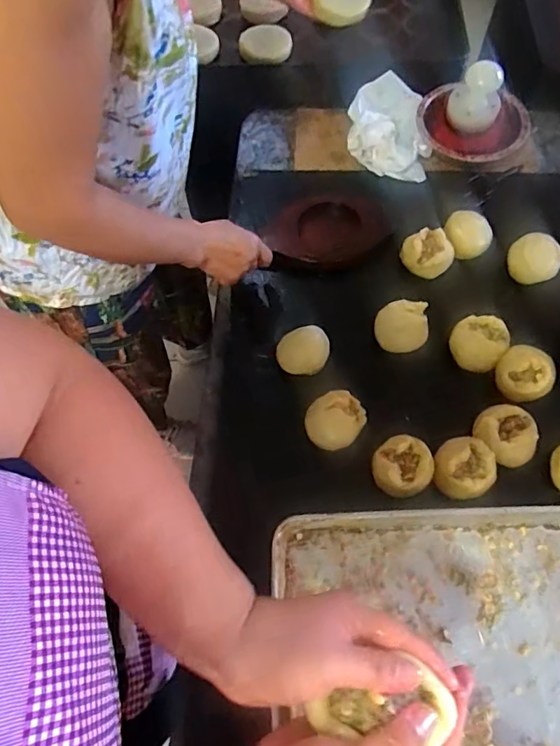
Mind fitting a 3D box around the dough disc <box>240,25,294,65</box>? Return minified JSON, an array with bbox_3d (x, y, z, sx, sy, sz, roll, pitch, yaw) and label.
[{"bbox_3d":[-0.027,-0.608,0.951,0.095,0.015,0.070,-2,101,4],"label":"dough disc"}]

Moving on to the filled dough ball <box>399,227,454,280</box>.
[{"bbox_3d":[0.222,-0.179,0.786,0.059,0.067,0.062,-27,69,-11],"label":"filled dough ball"}]

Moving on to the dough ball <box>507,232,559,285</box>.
[{"bbox_3d":[0.385,-0.170,0.782,0.072,0.060,0.066,0,66,0],"label":"dough ball"}]

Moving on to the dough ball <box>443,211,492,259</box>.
[{"bbox_3d":[0.285,-0.208,0.788,0.070,0.046,0.065,0,66,0],"label":"dough ball"}]

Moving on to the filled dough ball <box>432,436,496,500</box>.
[{"bbox_3d":[0.231,0.118,0.643,0.073,0.041,0.078,29,69,12],"label":"filled dough ball"}]

